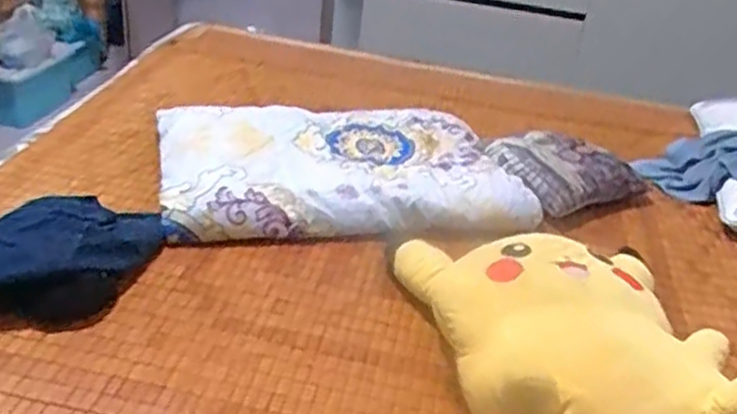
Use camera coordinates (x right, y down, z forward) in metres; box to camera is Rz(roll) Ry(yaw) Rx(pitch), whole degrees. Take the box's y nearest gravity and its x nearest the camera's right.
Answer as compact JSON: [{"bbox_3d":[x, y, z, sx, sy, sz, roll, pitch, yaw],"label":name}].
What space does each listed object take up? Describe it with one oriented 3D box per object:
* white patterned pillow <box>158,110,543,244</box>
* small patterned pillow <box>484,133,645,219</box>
[{"bbox_3d":[-0.057,-0.093,1.548,0.732,0.095,0.432,-1,33,-14],"label":"white patterned pillow"},{"bbox_3d":[0.429,-0.087,1.645,0.317,0.075,0.245,-11,36,-27],"label":"small patterned pillow"}]

